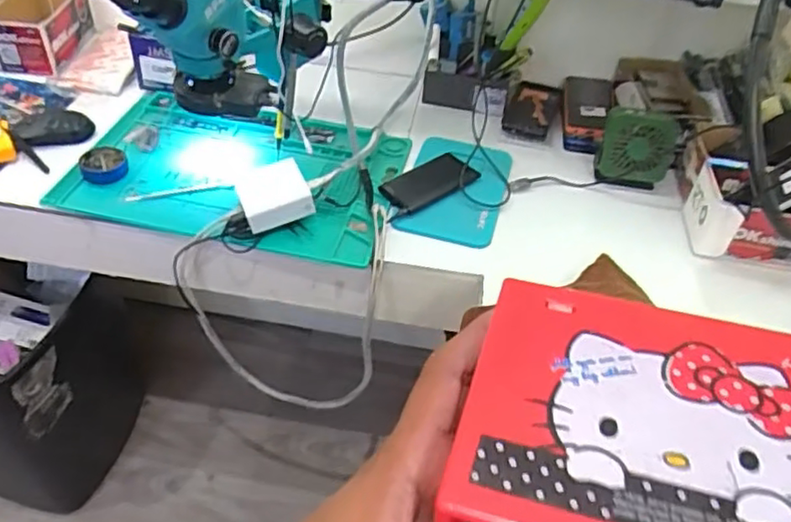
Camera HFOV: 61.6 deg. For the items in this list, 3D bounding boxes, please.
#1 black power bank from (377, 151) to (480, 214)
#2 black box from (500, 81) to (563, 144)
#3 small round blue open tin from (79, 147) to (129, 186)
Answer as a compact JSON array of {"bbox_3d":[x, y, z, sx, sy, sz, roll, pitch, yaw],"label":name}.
[{"bbox_3d":[0.044,-0.115,0.964,0.145,0.015,0.074,-30,54,-30],"label":"black power bank"},{"bbox_3d":[0.227,-0.252,1.117,0.081,0.023,0.155,15,45,10],"label":"black box"},{"bbox_3d":[-0.403,-0.132,0.918,0.059,0.026,0.060,3,44,-3],"label":"small round blue open tin"}]

